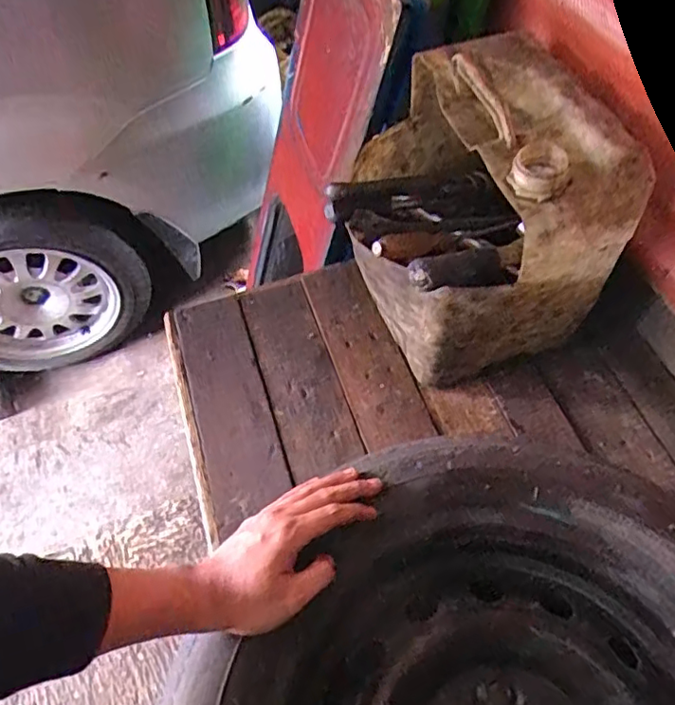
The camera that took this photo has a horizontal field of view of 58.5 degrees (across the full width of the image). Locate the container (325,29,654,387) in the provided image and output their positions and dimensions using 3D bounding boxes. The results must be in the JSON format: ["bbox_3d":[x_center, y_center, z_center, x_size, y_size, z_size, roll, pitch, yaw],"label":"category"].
[{"bbox_3d":[0.141,-0.169,0.736,0.271,0.281,0.287,-14,58,-12],"label":"container"}]

